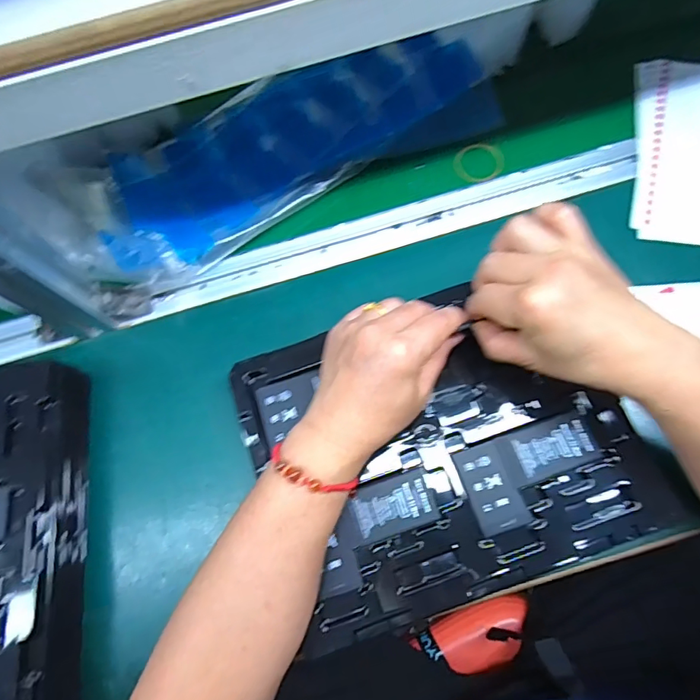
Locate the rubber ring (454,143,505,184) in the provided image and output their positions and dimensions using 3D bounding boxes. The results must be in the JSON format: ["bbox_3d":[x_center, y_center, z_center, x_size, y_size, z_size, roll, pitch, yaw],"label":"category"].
[{"bbox_3d":[0.130,-0.188,0.472,0.048,0.004,0.041,-24,82,6],"label":"rubber ring"}]

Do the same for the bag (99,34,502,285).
[{"bbox_3d":[-0.064,-0.209,0.470,0.398,0.049,0.170,-28,71,-6],"label":"bag"}]

